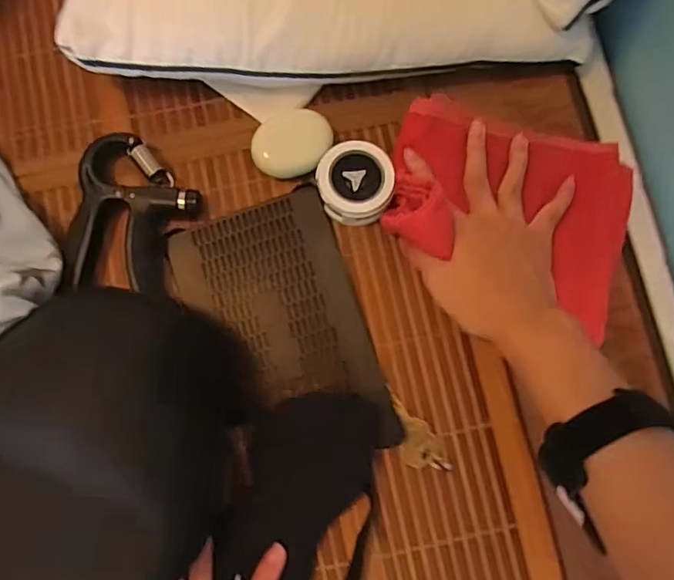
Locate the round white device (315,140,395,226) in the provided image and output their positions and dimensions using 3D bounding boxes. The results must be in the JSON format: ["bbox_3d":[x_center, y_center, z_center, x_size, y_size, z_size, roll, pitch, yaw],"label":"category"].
[{"bbox_3d":[0.014,-0.081,0.429,0.057,0.028,0.061,3,81,0],"label":"round white device"}]

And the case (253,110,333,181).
[{"bbox_3d":[-0.036,-0.117,0.438,0.063,0.018,0.050,-30,83,-5],"label":"case"}]

